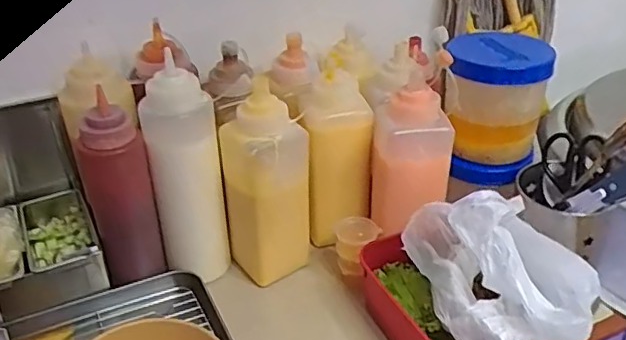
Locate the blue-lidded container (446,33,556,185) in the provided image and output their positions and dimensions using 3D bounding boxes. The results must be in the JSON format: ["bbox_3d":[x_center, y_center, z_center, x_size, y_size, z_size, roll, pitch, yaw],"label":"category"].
[{"bbox_3d":[0.208,-0.067,0.672,0.110,0.152,0.096,6,31,13],"label":"blue-lidded container"}]

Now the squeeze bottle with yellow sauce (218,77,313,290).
[{"bbox_3d":[-0.054,0.022,0.666,0.088,0.228,0.068,-12,32,-17],"label":"squeeze bottle with yellow sauce"}]

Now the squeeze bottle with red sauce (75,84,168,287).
[{"bbox_3d":[-0.212,0.029,0.632,0.062,0.207,0.056,-25,38,-34],"label":"squeeze bottle with red sauce"}]

